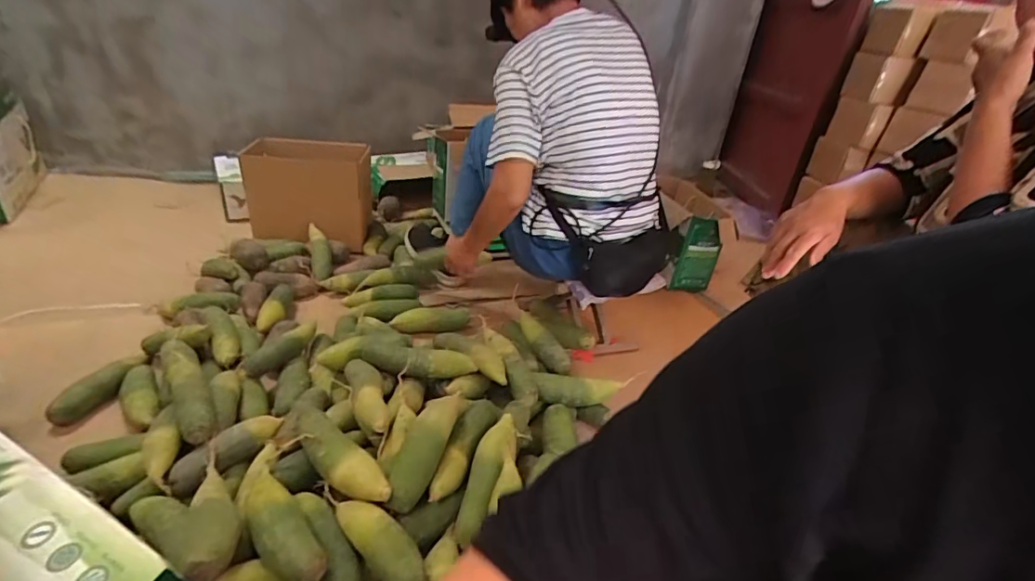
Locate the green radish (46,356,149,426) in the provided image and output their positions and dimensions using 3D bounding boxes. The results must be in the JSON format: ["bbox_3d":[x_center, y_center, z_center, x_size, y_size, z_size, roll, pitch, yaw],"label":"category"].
[{"bbox_3d":[-0.786,0.176,0.980,0.059,0.055,0.189,10,29,3],"label":"green radish"}]

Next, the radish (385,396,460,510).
[{"bbox_3d":[-0.134,0.223,0.768,0.059,0.055,0.206,14,42,11],"label":"radish"}]

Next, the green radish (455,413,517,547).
[{"bbox_3d":[-0.042,0.265,0.748,0.058,0.046,0.196,15,48,12],"label":"green radish"}]

